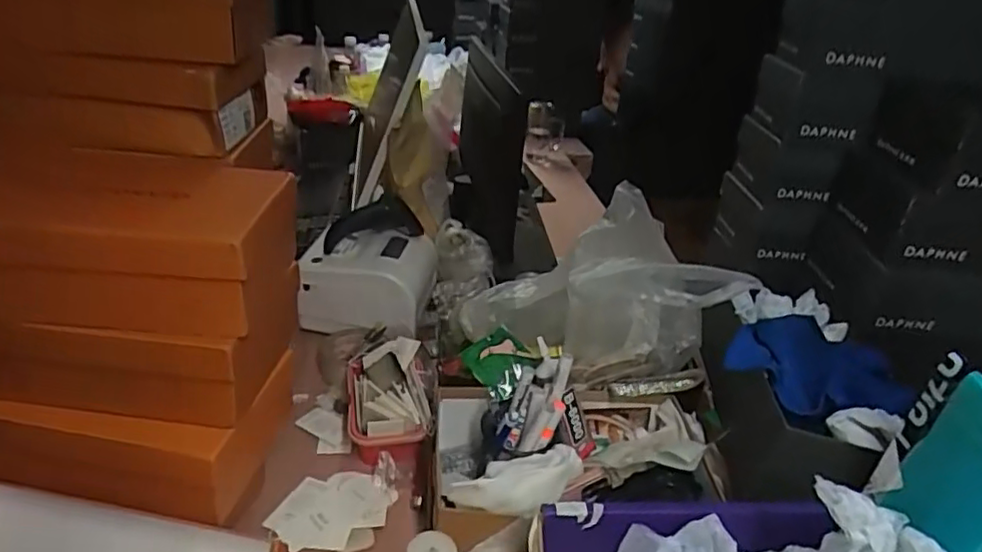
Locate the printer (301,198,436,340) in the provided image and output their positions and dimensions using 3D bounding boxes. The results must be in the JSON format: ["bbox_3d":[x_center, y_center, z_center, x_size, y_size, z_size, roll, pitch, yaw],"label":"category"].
[{"bbox_3d":[-0.194,-0.012,1.018,0.192,0.172,0.155,4,29,-3],"label":"printer"}]

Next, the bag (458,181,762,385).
[{"bbox_3d":[0.137,0.018,0.783,0.316,0.186,0.121,1,29,-8],"label":"bag"}]

